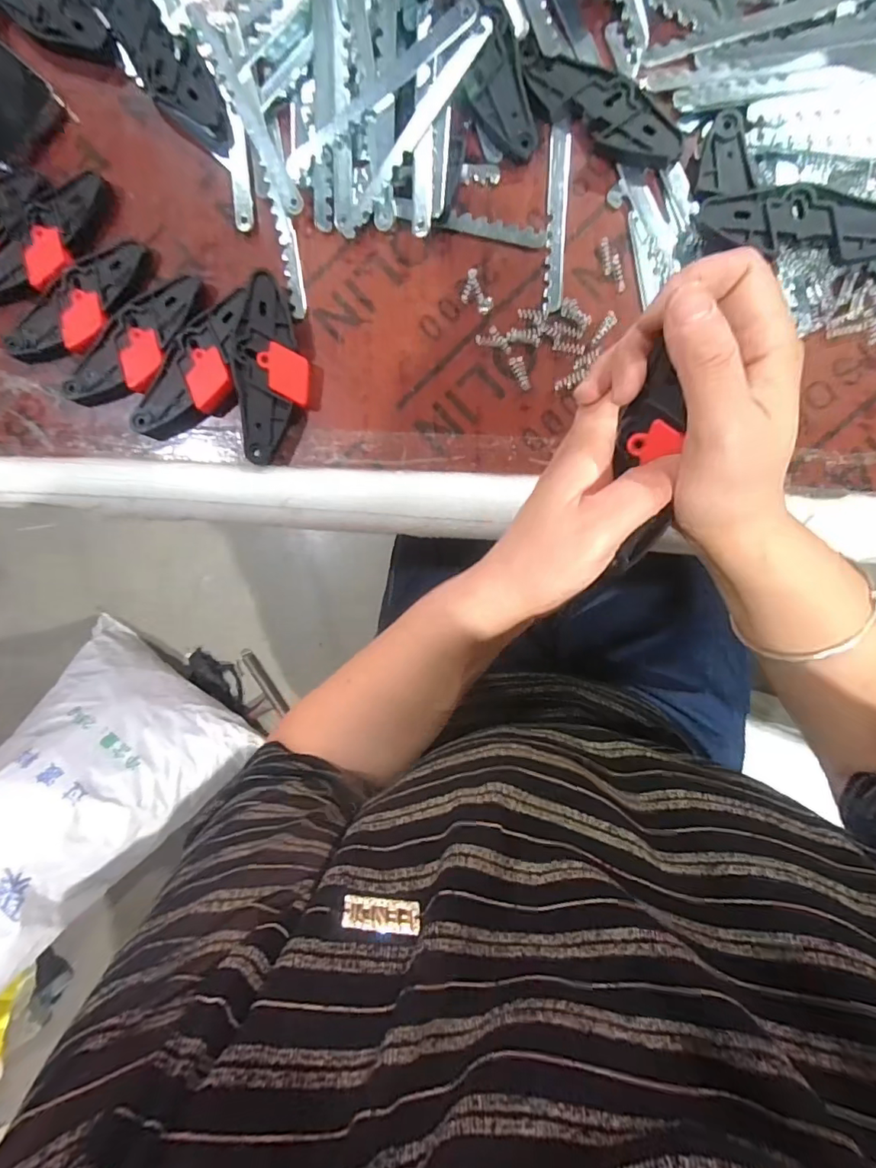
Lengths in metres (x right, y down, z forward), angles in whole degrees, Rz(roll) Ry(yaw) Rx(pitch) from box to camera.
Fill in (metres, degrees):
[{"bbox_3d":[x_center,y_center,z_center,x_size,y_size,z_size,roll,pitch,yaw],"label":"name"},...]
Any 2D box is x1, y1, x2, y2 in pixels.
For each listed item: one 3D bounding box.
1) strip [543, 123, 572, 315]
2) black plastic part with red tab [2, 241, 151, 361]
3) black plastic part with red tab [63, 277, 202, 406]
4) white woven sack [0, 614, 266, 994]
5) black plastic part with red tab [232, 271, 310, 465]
[{"bbox_3d":[0.081,-0.247,0.344,0.013,0.004,0.122,3,93,8],"label":"strip"},{"bbox_3d":[-0.254,-0.199,0.362,0.118,0.014,0.046,-45,89,7],"label":"black plastic part with red tab"},{"bbox_3d":[-0.212,-0.169,0.360,0.050,0.012,0.117,39,96,2],"label":"black plastic part with red tab"},{"bbox_3d":[-0.706,0.439,0.833,0.407,0.131,0.756,34,55,3],"label":"white woven sack"},{"bbox_3d":[-0.114,-0.147,0.351,0.045,0.020,0.118,-2,93,6],"label":"black plastic part with red tab"}]

